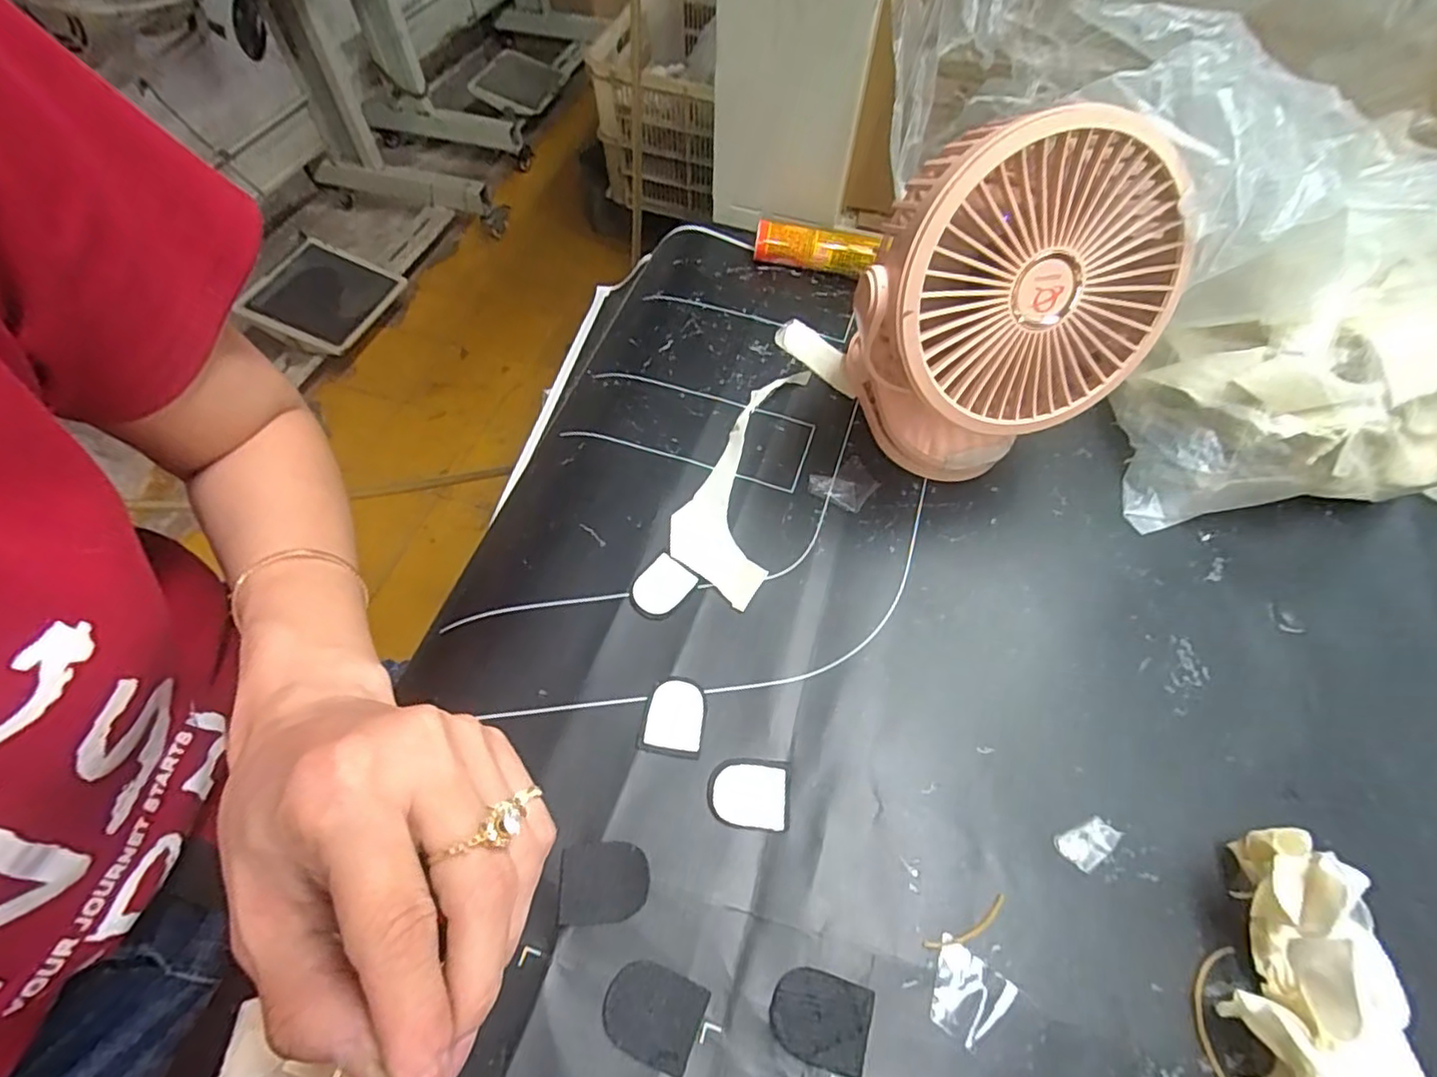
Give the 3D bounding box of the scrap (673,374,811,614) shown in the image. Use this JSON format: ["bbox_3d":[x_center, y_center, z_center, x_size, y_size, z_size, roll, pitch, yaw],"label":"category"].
[{"bbox_3d":[0.015,-0.038,0.351,0.052,0.009,0.154,16,59,8],"label":"scrap"}]

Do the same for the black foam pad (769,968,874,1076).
[{"bbox_3d":[0.037,0.171,0.225,0.034,0.004,0.027,14,59,7],"label":"black foam pad"}]

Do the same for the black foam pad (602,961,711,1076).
[{"bbox_3d":[-0.024,0.169,0.225,0.034,0.004,0.027,19,59,10],"label":"black foam pad"}]

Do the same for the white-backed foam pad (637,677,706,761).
[{"bbox_3d":[-0.019,0.079,0.281,0.026,0.004,0.033,9,58,4],"label":"white-backed foam pad"}]

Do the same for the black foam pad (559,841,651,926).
[{"bbox_3d":[-0.044,0.133,0.246,0.034,0.004,0.027,-3,58,-4],"label":"black foam pad"}]

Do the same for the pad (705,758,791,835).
[{"bbox_3d":[0.013,0.107,0.265,0.034,0.004,0.027,5,58,1],"label":"pad"}]

